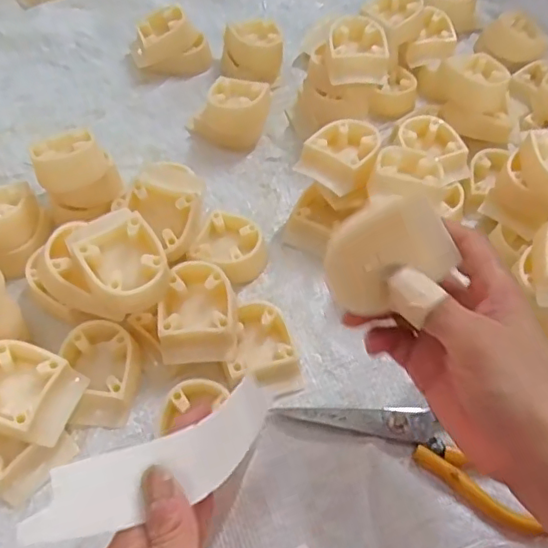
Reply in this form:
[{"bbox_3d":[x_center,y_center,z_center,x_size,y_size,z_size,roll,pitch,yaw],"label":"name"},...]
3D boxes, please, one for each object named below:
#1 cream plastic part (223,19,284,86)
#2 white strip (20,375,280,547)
[{"bbox_3d":[-0.020,-0.205,0.521,0.053,0.035,0.048,-2,56,-4],"label":"cream plastic part"},{"bbox_3d":[-0.039,0.083,0.266,0.034,0.023,0.151,45,32,25],"label":"white strip"}]

